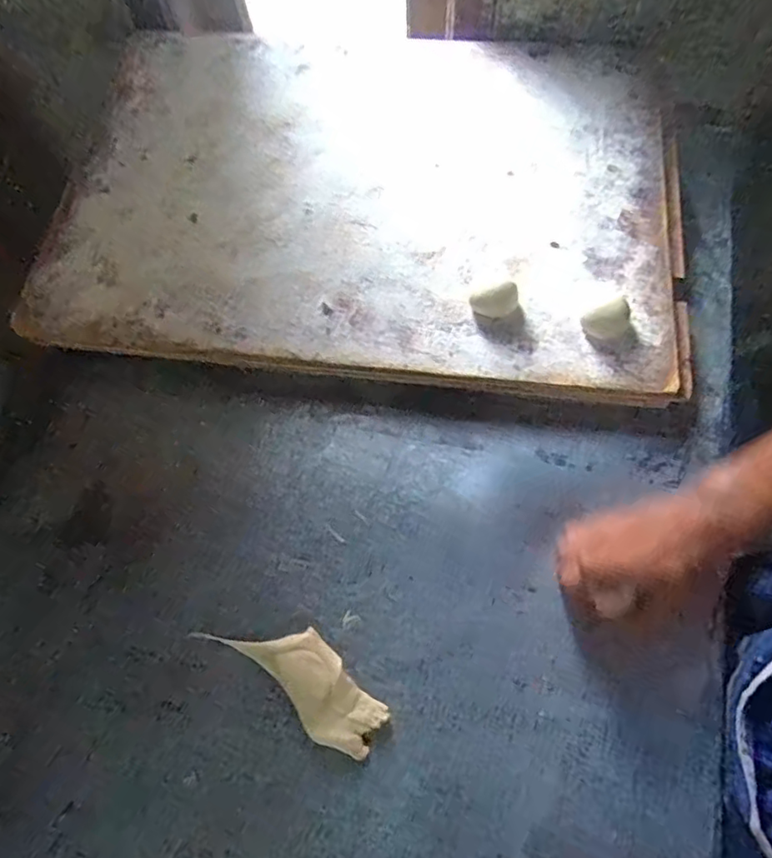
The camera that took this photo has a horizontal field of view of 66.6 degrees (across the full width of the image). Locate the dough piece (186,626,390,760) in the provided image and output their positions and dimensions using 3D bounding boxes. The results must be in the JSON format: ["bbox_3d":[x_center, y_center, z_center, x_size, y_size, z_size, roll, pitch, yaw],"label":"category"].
[{"bbox_3d":[-0.068,0.181,0.441,0.148,0.010,0.056,29,73,13],"label":"dough piece"}]

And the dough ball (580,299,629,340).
[{"bbox_3d":[0.186,-0.091,0.499,0.036,0.020,0.035,-8,67,0],"label":"dough ball"}]

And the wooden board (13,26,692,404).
[{"bbox_3d":[-0.018,-0.266,0.595,0.602,0.029,0.444,8,70,6],"label":"wooden board"}]

